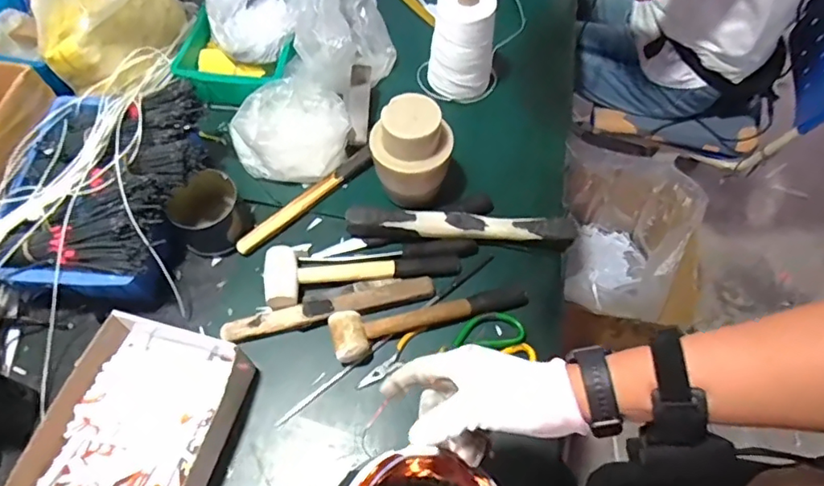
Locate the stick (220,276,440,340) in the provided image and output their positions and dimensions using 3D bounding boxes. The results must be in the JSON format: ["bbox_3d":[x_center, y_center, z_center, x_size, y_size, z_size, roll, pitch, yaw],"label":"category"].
[{"bbox_3d":[-0.108,0.082,0.735,0.273,0.018,0.043,-11,62,-8],"label":"stick"}]

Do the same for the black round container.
[{"bbox_3d":[-0.287,-0.044,0.782,0.100,0.063,0.115,-33,67,-19],"label":"black round container"}]

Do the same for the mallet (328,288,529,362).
[{"bbox_3d":[0.027,0.102,0.707,0.258,0.035,0.063,-8,61,-7],"label":"mallet"}]

